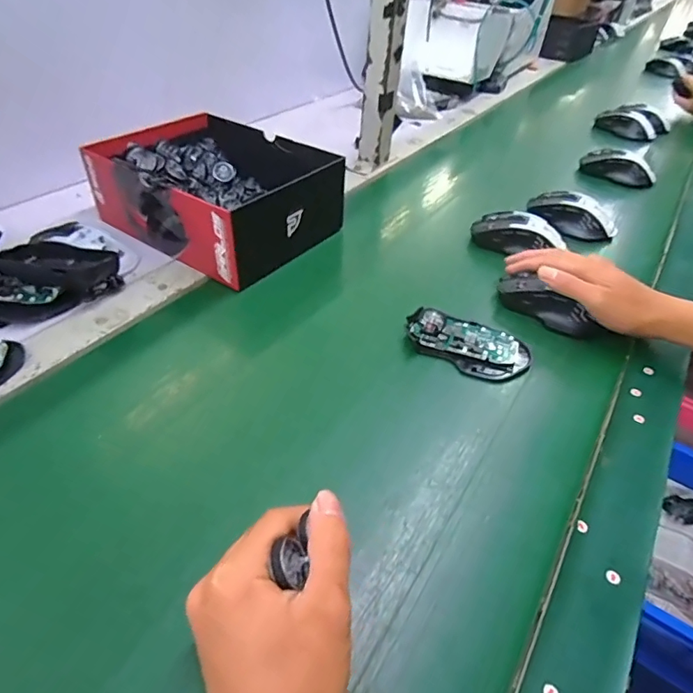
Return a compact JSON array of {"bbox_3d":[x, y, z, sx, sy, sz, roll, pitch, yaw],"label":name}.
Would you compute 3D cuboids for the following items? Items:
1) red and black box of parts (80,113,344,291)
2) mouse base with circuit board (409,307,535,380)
[{"bbox_3d":[-0.154,-0.188,0.579,0.245,0.089,0.185,28,47,24],"label":"red and black box of parts"},{"bbox_3d":[0.114,-0.009,0.458,0.115,0.026,0.064,23,46,16],"label":"mouse base with circuit board"}]

